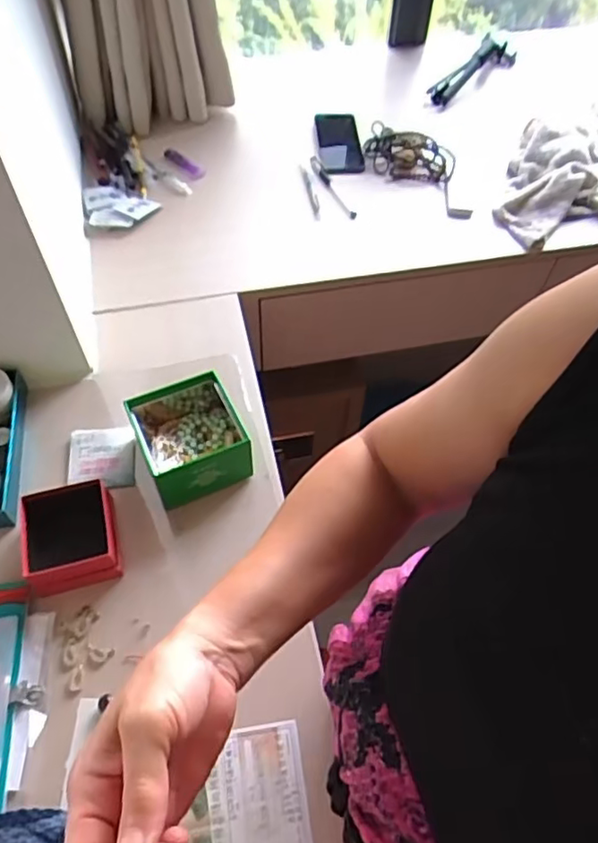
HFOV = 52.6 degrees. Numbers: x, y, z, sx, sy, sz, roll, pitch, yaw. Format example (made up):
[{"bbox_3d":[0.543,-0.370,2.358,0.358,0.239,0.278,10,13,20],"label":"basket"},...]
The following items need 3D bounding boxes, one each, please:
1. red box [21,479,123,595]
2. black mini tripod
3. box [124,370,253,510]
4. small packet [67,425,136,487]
[{"bbox_3d":[-0.220,0.111,0.586,0.083,0.049,0.090,-11,57,-10],"label":"red box"},{"bbox_3d":[0.316,-0.643,1.088,0.042,0.052,0.259,36,62,20],"label":"black mini tripod"},{"bbox_3d":[-0.117,0.015,0.646,0.106,0.071,0.121,-22,60,-16],"label":"box"},{"bbox_3d":[-0.215,0.037,0.662,0.071,0.013,0.069,-2,56,-4],"label":"small packet"}]

